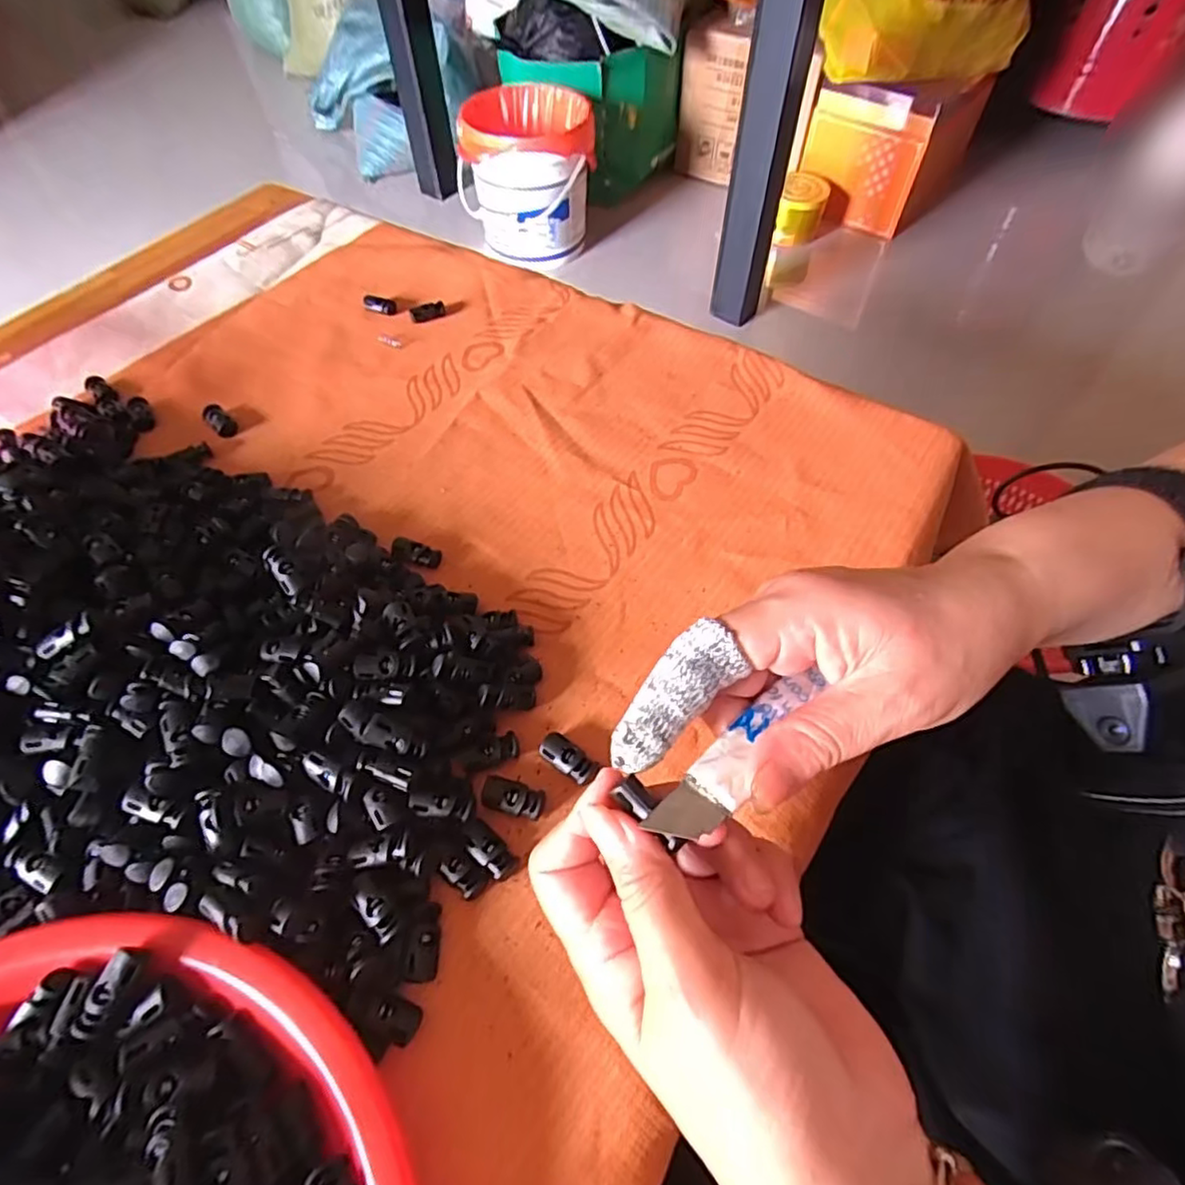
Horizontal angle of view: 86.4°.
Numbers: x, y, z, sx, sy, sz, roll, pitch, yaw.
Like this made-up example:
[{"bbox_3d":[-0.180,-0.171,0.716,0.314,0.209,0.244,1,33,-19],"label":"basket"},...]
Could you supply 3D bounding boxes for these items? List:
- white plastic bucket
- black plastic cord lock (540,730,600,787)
[{"bbox_3d":[-0.140,-0.881,1.364,0.281,0.274,0.225,-12,58,-7],"label":"white plastic bucket"},{"bbox_3d":[-0.011,0.077,0.289,0.028,0.008,0.014,33,63,20],"label":"black plastic cord lock"}]

